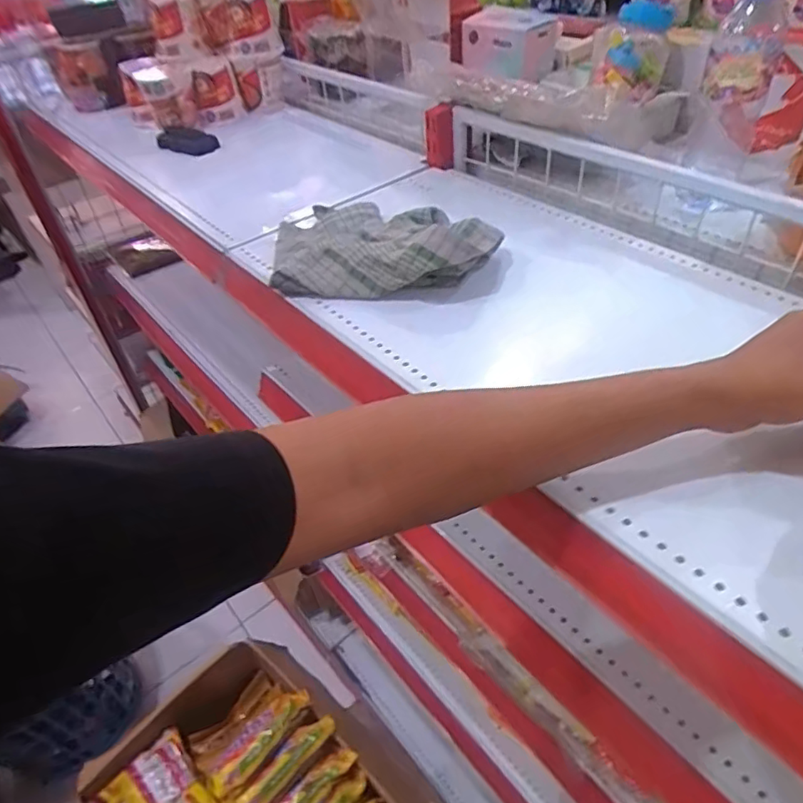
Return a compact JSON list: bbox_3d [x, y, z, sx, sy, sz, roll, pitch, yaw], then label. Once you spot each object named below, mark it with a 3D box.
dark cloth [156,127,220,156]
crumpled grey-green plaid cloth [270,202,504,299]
[{"bbox_3d":[-0.347,-0.424,0.930,0.092,0.041,0.037,6,45,12],"label":"dark cloth"},{"bbox_3d":[-0.021,-0.188,0.634,0.240,0.058,0.188,0,44,5],"label":"crumpled grey-green plaid cloth"}]

